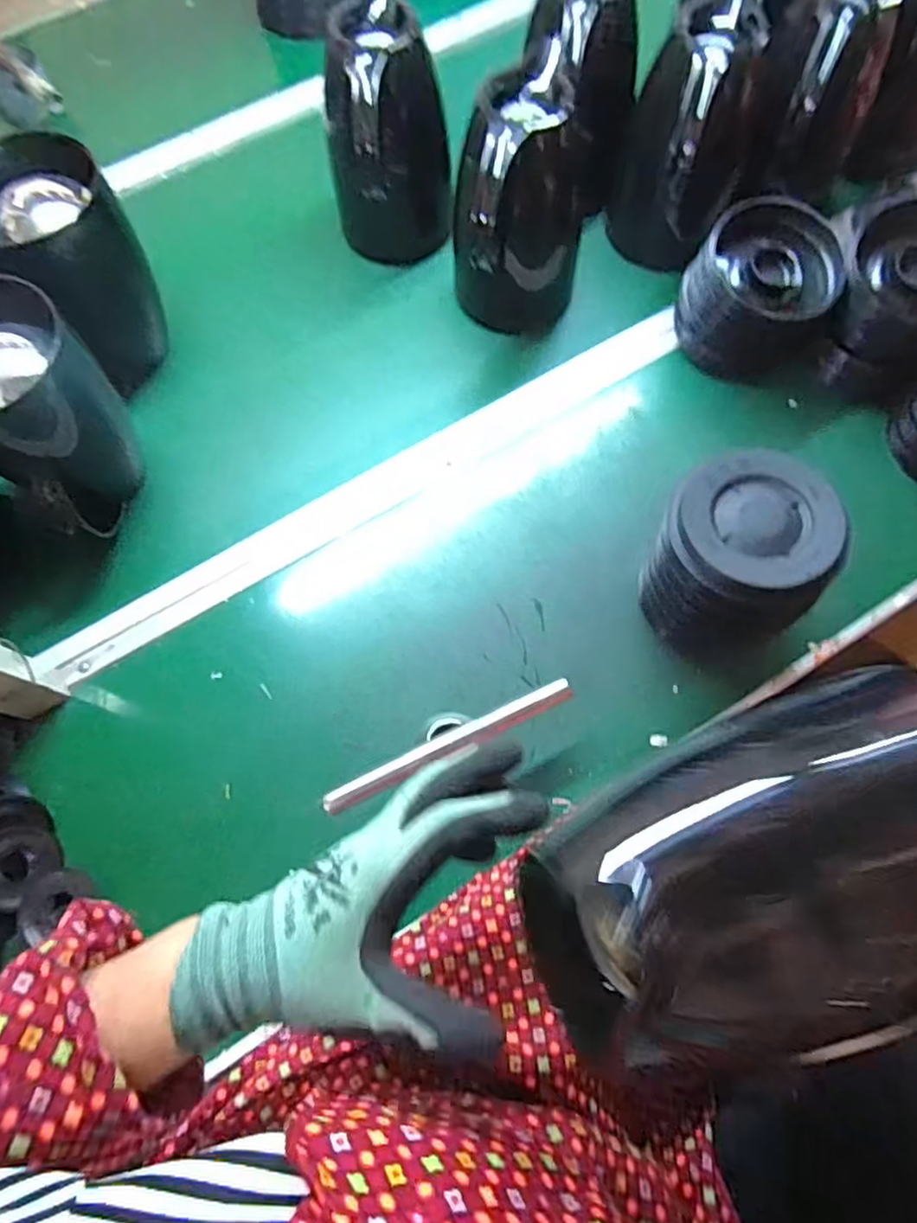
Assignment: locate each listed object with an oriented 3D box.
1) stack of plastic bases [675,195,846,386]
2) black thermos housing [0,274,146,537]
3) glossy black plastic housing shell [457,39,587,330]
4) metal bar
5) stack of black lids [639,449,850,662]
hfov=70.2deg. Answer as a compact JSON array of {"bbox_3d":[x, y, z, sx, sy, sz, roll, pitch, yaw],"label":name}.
[{"bbox_3d":[0.284,-0.303,0.624,0.123,0.106,0.107,-8,70,-1],"label":"stack of plastic bases"},{"bbox_3d":[-0.358,-0.163,0.561,0.120,0.181,0.110,26,73,11],"label":"black thermos housing"},{"bbox_3d":[0.057,-0.365,0.613,0.121,0.194,0.102,6,70,4],"label":"glossy black plastic housing shell"},{"bbox_3d":[-0.006,0.102,0.495,0.201,0.009,0.016,-25,71,-7],"label":"metal bar"},{"bbox_3d":[0.214,-0.036,0.517,0.125,0.145,0.126,20,72,9],"label":"stack of black lids"}]

